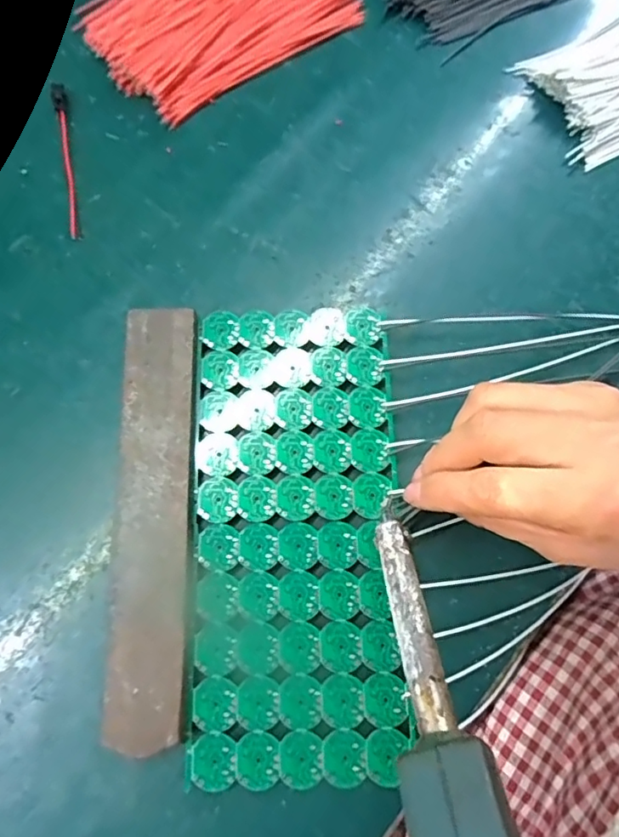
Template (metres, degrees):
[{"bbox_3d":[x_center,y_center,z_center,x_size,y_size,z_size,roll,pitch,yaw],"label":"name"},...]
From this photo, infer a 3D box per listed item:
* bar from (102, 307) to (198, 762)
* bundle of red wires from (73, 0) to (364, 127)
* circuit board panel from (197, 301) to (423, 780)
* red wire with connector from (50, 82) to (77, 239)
[{"bbox_3d":[-0.072,0.042,0.255,0.034,0.016,0.196,-2,75,-1],"label":"bar"},{"bbox_3d":[-0.057,-0.259,0.340,0.157,0.015,0.109,-34,78,-9],"label":"bundle of red wires"},{"bbox_3d":[-0.006,0.048,0.256,0.092,0.004,0.212,-2,75,-1],"label":"circuit board panel"},{"bbox_3d":[-0.144,-0.153,0.318,0.008,0.004,0.108,-10,75,-3],"label":"red wire with connector"}]

